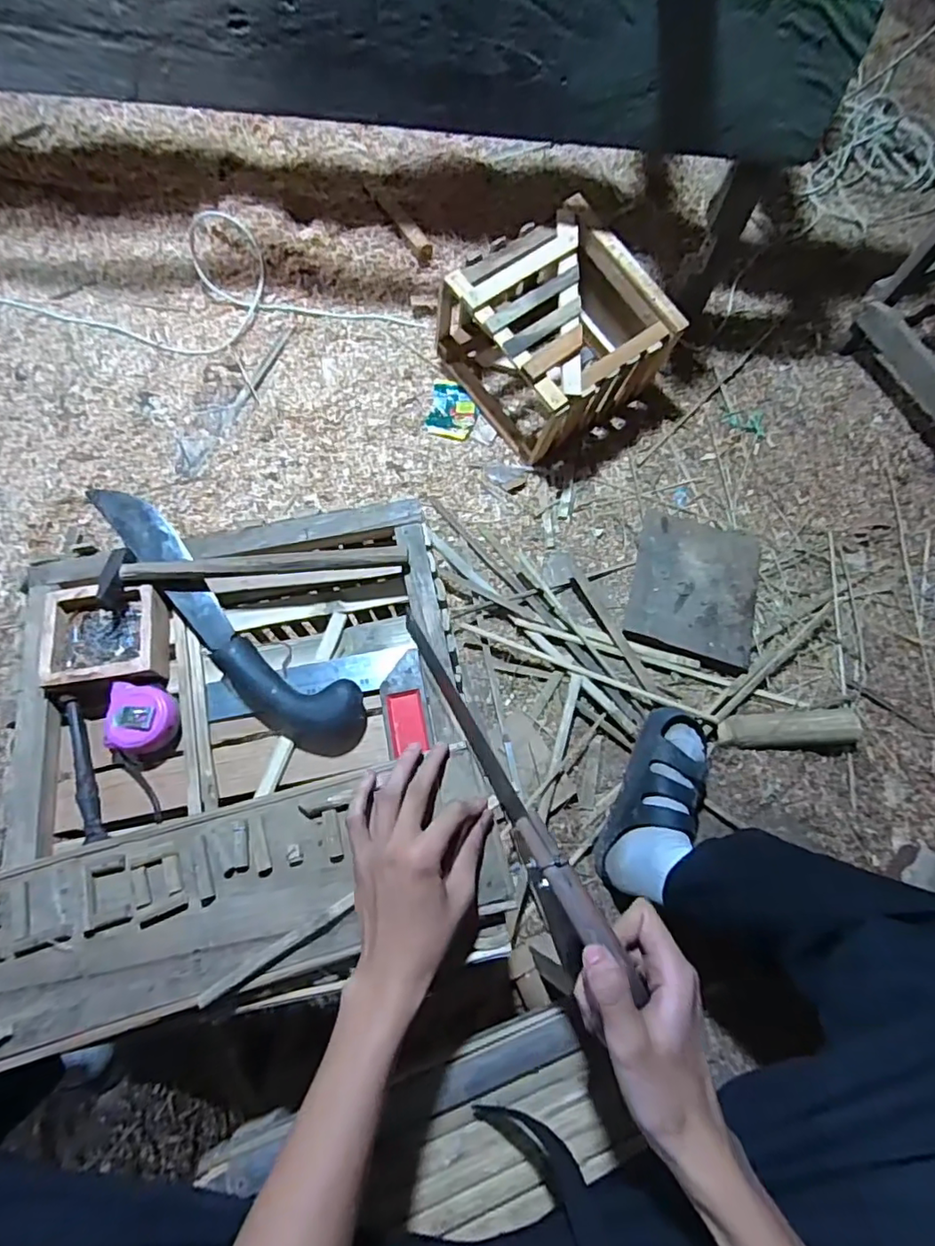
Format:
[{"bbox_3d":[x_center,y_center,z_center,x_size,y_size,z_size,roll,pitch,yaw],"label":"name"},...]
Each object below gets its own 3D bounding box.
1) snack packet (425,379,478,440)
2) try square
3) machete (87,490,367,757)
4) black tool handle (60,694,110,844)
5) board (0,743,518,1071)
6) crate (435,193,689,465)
[{"bbox_3d":[-0.028,-0.417,1.100,0.091,0.020,0.126,8,68,2],"label":"snack packet"},{"bbox_3d":[-0.138,0.081,0.522,0.198,0.022,0.097,-8,70,-6],"label":"try square"},{"bbox_3d":[-0.244,-0.007,0.540,0.361,0.033,0.074,39,72,11],"label":"machete"},{"bbox_3d":[-0.339,0.127,0.500,0.013,0.020,0.130,-19,71,-10],"label":"black tool handle"},{"bbox_3d":[-0.222,0.223,0.436,0.489,0.022,0.132,-16,70,-5],"label":"board"},{"bbox_3d":[0.158,-0.509,1.024,0.313,0.244,0.320,-37,74,-14],"label":"crate"}]

